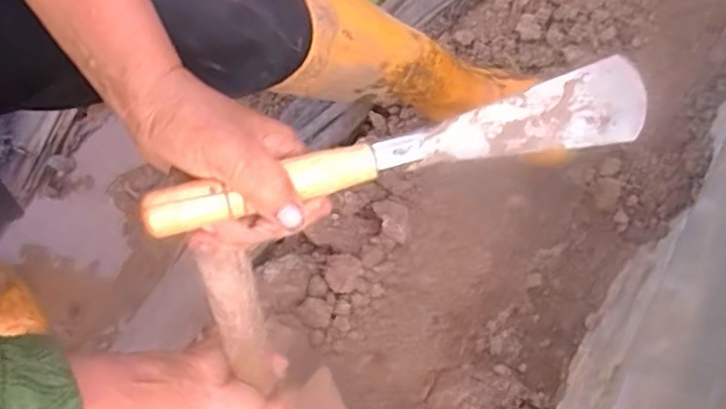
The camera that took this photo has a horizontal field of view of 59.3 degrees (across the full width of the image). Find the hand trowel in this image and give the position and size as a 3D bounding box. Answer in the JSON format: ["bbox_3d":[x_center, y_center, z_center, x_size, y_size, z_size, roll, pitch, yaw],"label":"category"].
[{"bbox_3d":[0.033,-0.029,0.354,0.296,0.026,0.042,-15,76,-19],"label":"hand trowel"}]

